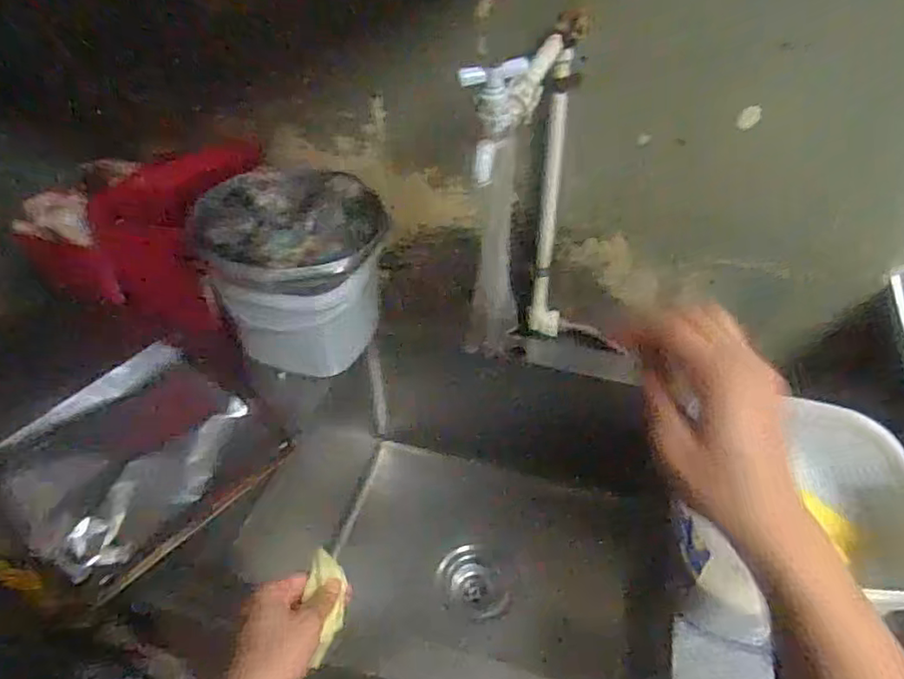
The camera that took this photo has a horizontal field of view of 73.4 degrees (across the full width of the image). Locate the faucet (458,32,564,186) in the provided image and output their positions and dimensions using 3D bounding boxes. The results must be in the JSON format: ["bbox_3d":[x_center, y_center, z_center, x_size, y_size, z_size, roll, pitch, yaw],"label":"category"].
[{"bbox_3d":[0.067,-0.252,0.603,0.045,0.092,0.219,16,47,16],"label":"faucet"}]

